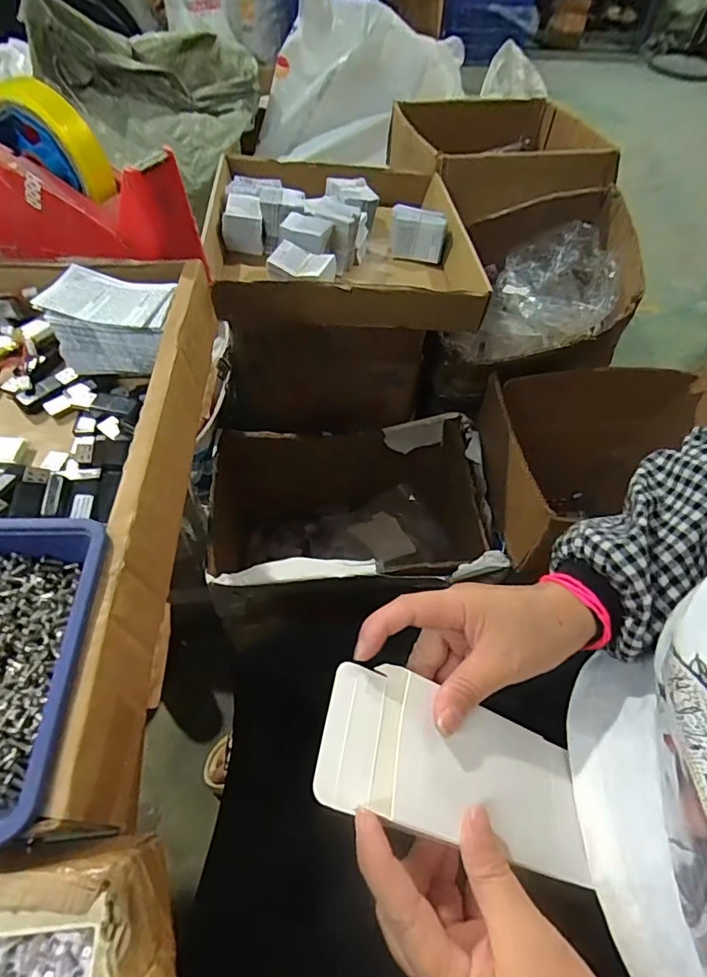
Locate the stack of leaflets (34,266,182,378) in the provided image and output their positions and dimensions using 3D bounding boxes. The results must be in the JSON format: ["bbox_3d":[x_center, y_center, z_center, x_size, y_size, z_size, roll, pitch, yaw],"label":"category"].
[{"bbox_3d":[-0.163,-0.116,0.349,0.077,0.043,0.058,2,55,-2],"label":"stack of leaflets"}]

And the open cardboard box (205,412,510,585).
[{"bbox_3d":[-0.017,0.079,0.912,0.458,0.310,0.281,-1,55,-4],"label":"open cardboard box"}]

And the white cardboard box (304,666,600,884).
[{"bbox_3d":[0.060,0.151,0.272,0.160,0.022,0.070,25,54,-11],"label":"white cardboard box"}]

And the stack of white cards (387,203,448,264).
[{"bbox_3d":[0.096,-0.385,0.762,0.084,0.052,0.063,11,55,5],"label":"stack of white cards"}]

